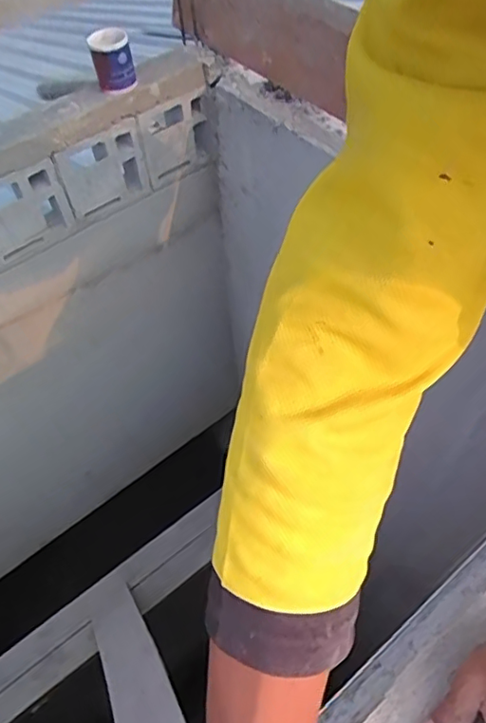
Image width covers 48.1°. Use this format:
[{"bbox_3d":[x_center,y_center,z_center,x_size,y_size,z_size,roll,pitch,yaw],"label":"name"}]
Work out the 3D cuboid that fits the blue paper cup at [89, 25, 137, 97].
[{"bbox_3d":[-0.281,-0.652,1.180,0.083,0.104,0.093,-14,54,-5],"label":"blue paper cup"}]

